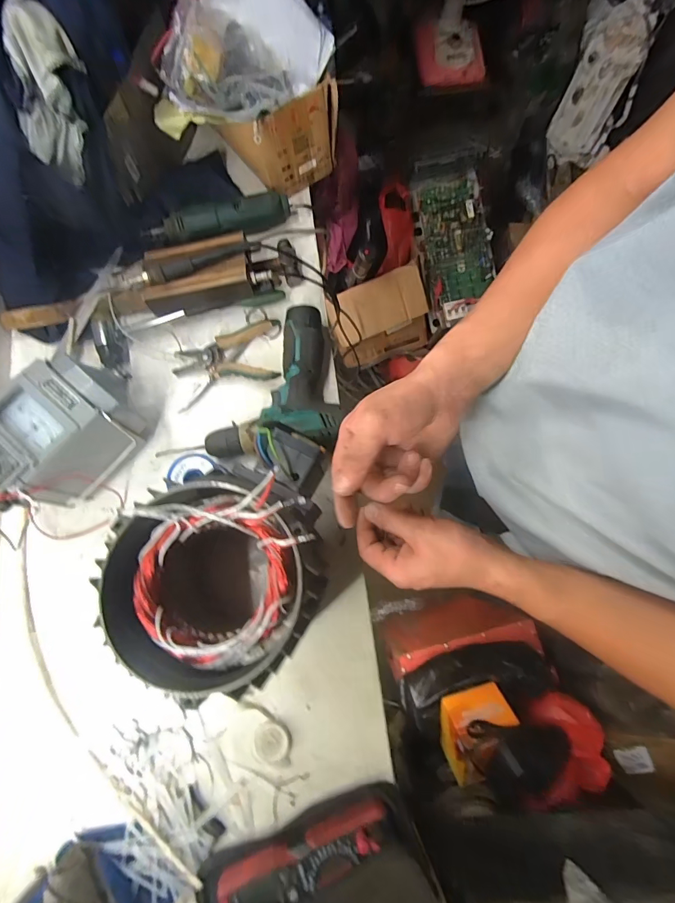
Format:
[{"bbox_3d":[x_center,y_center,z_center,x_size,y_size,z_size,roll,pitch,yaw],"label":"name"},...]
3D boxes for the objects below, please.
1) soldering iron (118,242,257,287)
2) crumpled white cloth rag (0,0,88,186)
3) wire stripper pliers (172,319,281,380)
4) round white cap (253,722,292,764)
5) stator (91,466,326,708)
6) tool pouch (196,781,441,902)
[{"bbox_3d":[-0.195,-0.251,0.545,0.187,0.024,0.021,-20,78,-4],"label":"soldering iron"},{"bbox_3d":[-0.315,-0.374,0.443,0.059,0.162,0.062,34,50,7],"label":"crumpled white cloth rag"},{"bbox_3d":[-0.160,-0.140,0.585,0.150,0.030,0.093,-4,77,-1],"label":"wire stripper pliers"},{"bbox_3d":[-0.076,0.339,0.473,0.042,0.013,0.039,0,77,0],"label":"round white cap"},{"bbox_3d":[-0.100,0.121,0.419,0.178,0.207,0.158,-23,78,-5],"label":"stator"},{"bbox_3d":[-0.020,0.458,0.411,0.234,0.066,0.134,-23,78,-5],"label":"tool pouch"}]

